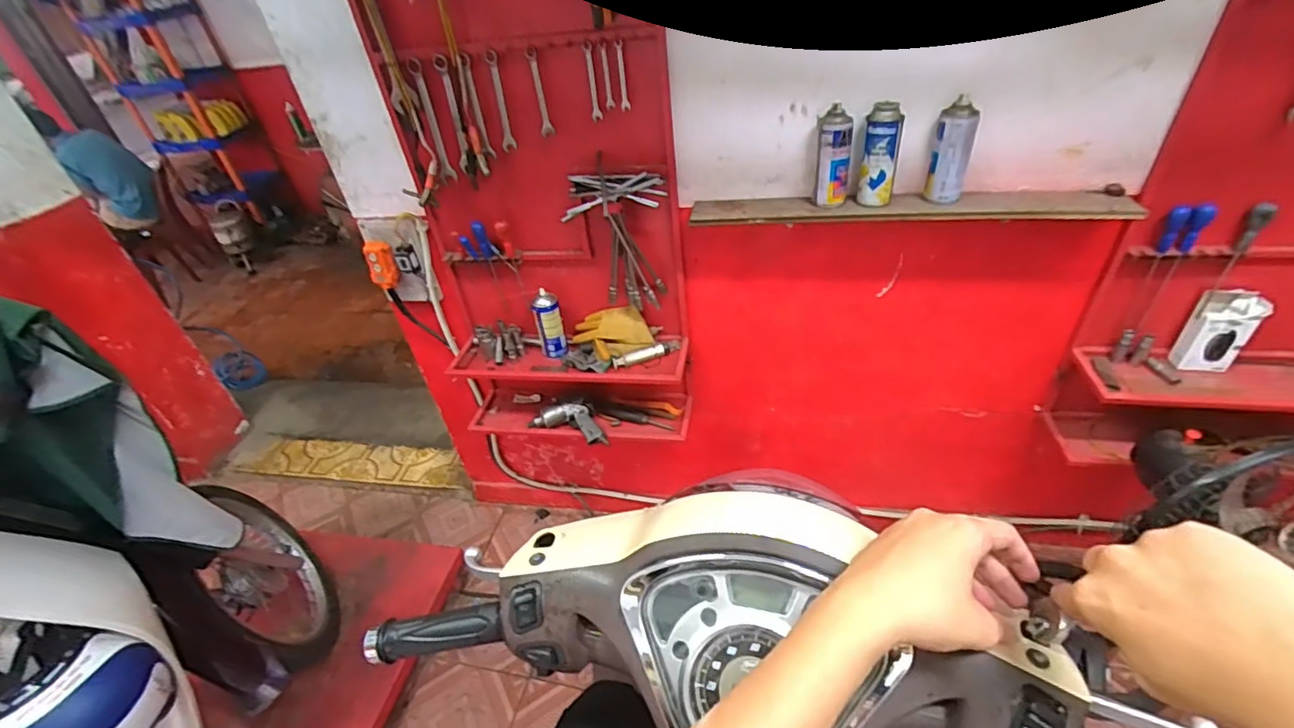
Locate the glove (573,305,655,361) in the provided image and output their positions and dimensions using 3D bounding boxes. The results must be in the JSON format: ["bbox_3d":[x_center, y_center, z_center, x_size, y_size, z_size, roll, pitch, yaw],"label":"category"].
[{"bbox_3d":[-0.082,-0.080,1.387,0.203,0.074,0.110,-7,38,1],"label":"glove"}]

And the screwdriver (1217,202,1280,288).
[{"bbox_3d":[1.111,-0.217,1.064,0.031,0.172,0.027,-19,39,-15],"label":"screwdriver"}]

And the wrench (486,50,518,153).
[{"bbox_3d":[-0.287,-0.510,1.115,0.030,0.176,0.009,-6,38,2],"label":"wrench"}]

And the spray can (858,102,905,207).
[{"bbox_3d":[0.429,-0.379,1.051,0.063,0.179,0.054,10,41,21],"label":"spray can"}]

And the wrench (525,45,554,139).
[{"bbox_3d":[-0.205,-0.519,1.094,0.024,0.155,0.007,-3,38,5],"label":"wrench"}]

